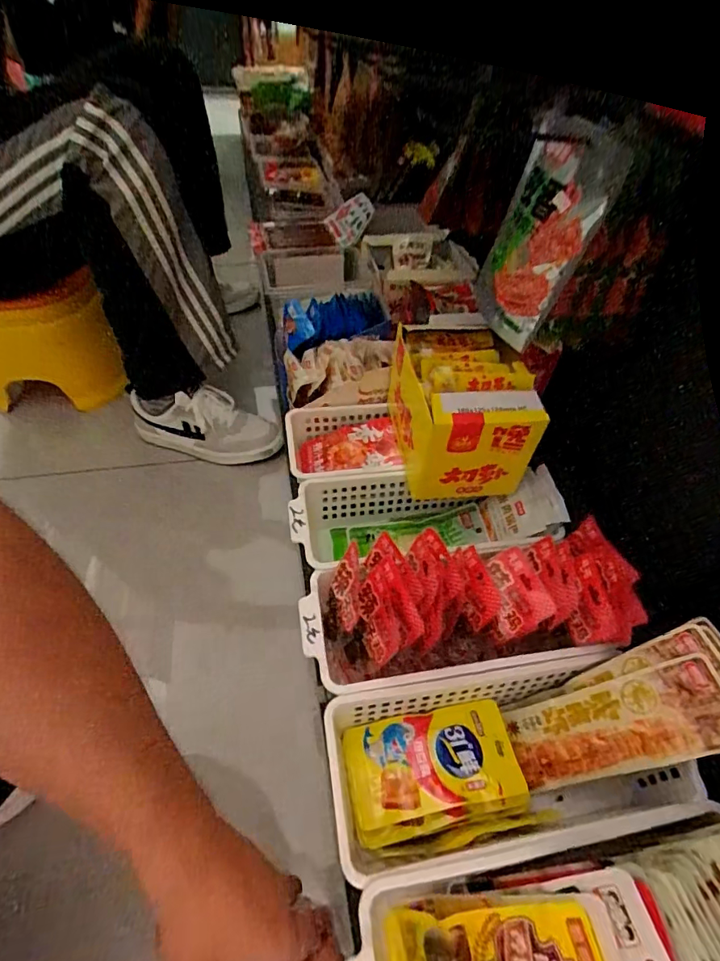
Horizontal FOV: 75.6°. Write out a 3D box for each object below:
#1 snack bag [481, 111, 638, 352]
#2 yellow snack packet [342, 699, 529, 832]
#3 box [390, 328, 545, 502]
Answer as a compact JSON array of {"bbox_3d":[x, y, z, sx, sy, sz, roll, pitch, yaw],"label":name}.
[{"bbox_3d":[0.185,-0.264,0.497,0.029,0.195,0.147,1,46,-26],"label":"snack bag"},{"bbox_3d":[0.064,0.247,0.412,0.147,0.024,0.077,-6,50,-9],"label":"yellow snack packet"},{"bbox_3d":[0.117,-0.089,0.560,0.128,0.132,0.178,-4,50,-7],"label":"box"}]

